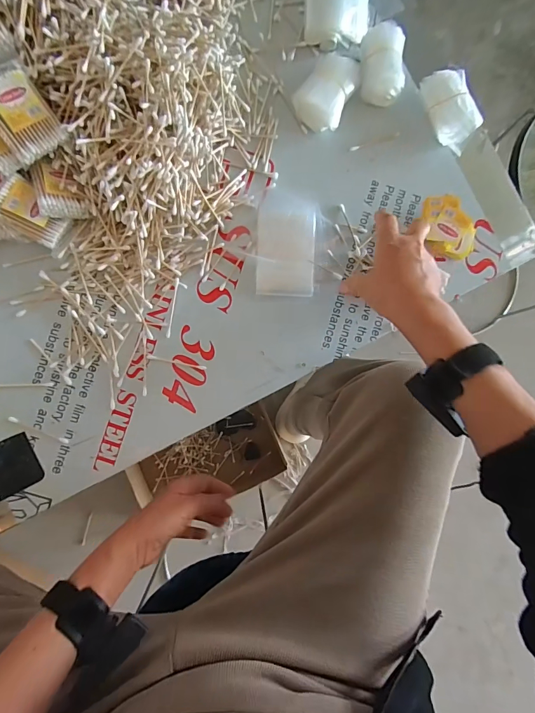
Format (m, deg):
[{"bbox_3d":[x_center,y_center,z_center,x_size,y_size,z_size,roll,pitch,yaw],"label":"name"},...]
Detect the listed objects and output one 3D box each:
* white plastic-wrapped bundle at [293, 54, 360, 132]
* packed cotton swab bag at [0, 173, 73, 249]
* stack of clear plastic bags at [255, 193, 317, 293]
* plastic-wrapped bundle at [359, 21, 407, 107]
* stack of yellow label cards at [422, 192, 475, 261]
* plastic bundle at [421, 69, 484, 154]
[{"bbox_3d":[0.072,-0.327,0.470,0.062,0.037,0.083,26,85,-3],"label":"white plastic-wrapped bundle"},{"bbox_3d":[-0.261,-0.158,0.422,0.075,0.015,0.051,35,81,-21],"label":"packed cotton swab bag"},{"bbox_3d":[0.023,-0.139,0.468,0.070,0.015,0.127,2,86,-3],"label":"stack of clear plastic bags"},{"bbox_3d":[0.142,-0.363,0.473,0.052,0.042,0.081,-3,87,-5],"label":"plastic-wrapped bundle"},{"bbox_3d":[0.230,-0.164,0.479,0.055,0.022,0.083,-27,92,-7],"label":"stack of yellow label cards"},{"bbox_3d":[0.229,-0.310,0.474,0.047,0.025,0.097,-23,87,-5],"label":"plastic bundle"}]

